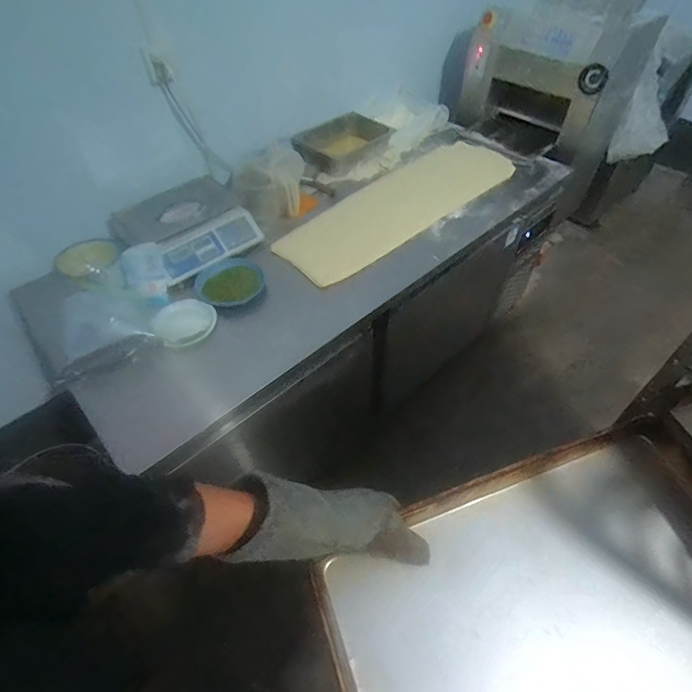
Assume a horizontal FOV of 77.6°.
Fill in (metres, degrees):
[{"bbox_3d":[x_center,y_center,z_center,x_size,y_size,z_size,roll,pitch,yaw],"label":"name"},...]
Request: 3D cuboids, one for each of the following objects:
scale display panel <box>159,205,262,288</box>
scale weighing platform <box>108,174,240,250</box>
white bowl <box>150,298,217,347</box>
[{"bbox_3d":[-0.403,-0.309,1.287,0.311,0.033,0.129,-36,91,-23],"label":"scale display panel"},{"bbox_3d":[-0.533,-0.414,1.344,0.213,0.072,0.358,35,59,27],"label":"scale weighing platform"},{"bbox_3d":[-0.435,-0.066,1.164,0.159,0.054,0.126,-35,57,-24],"label":"white bowl"}]

